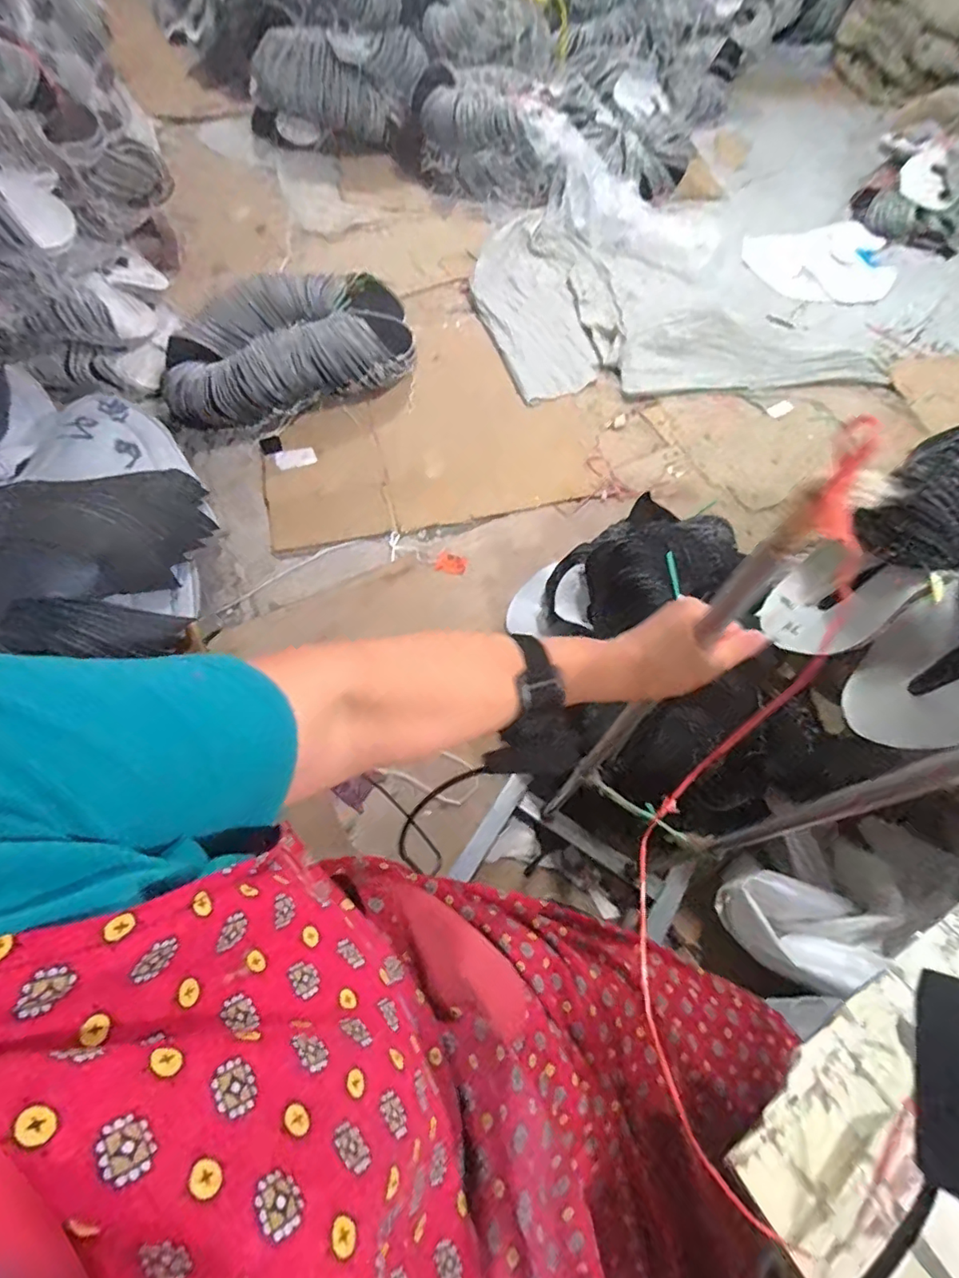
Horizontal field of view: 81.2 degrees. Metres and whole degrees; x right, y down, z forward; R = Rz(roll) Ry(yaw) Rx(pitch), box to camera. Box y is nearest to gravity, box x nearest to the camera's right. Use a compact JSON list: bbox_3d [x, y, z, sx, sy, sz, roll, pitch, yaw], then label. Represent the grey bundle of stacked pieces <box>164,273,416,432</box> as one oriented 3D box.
[{"bbox_3d":[-0.523,-0.823,1.561,0.673,0.158,0.464,-15,64,-11],"label":"grey bundle of stacked pieces"}]

